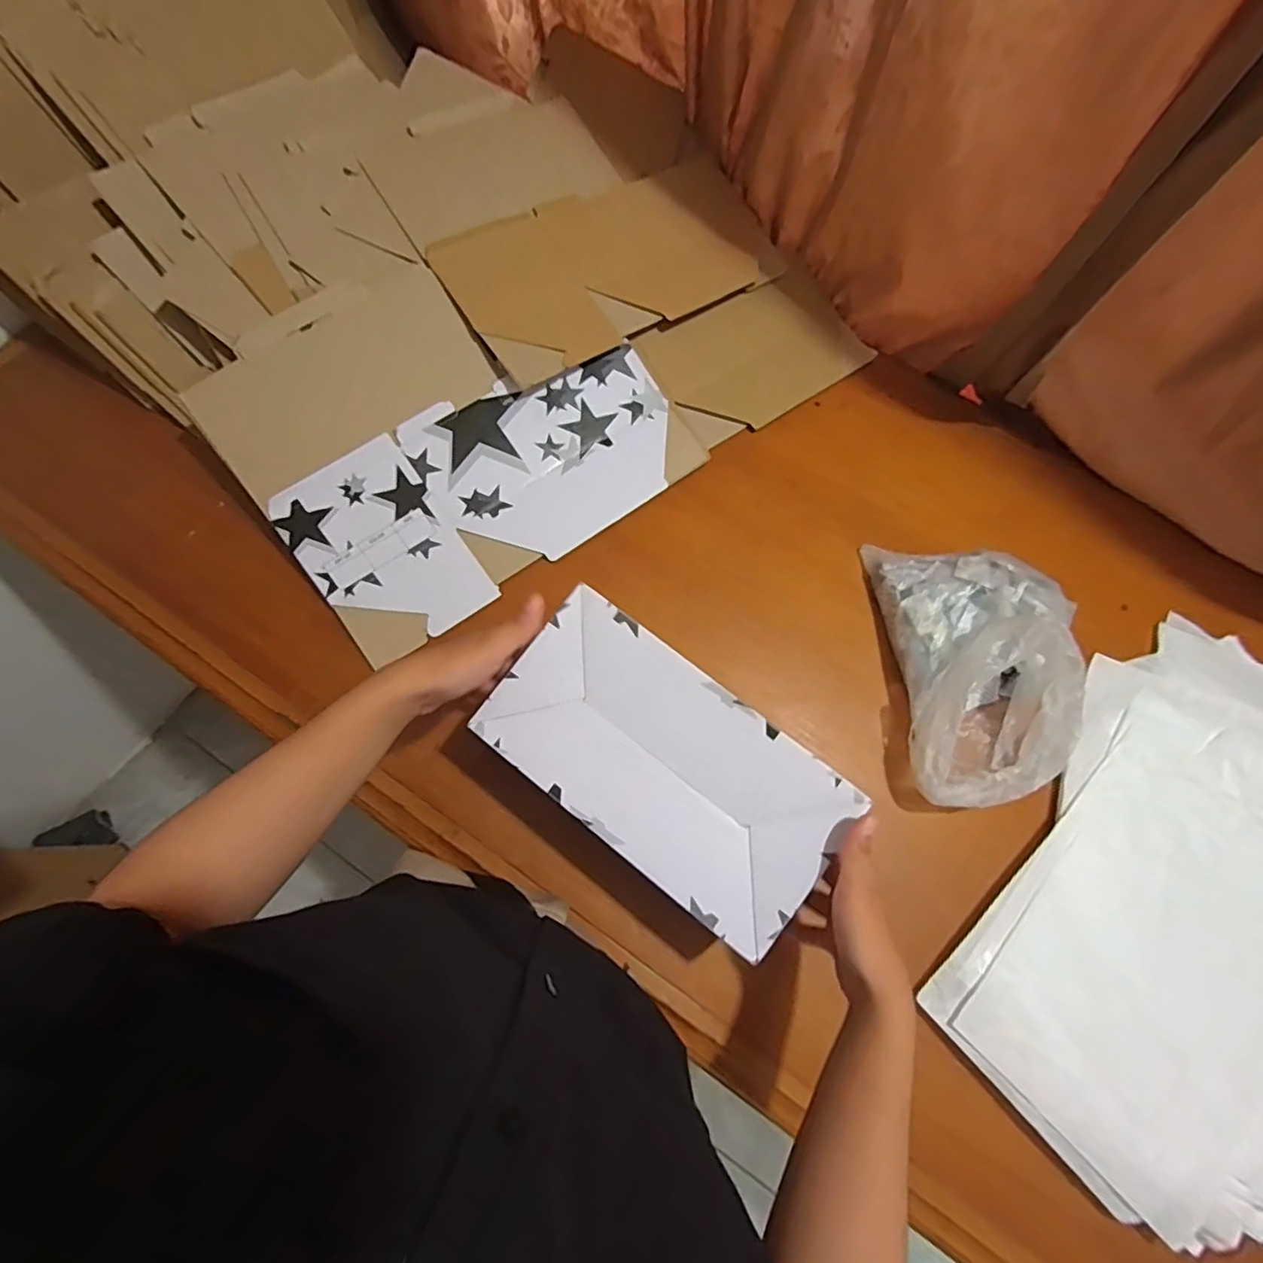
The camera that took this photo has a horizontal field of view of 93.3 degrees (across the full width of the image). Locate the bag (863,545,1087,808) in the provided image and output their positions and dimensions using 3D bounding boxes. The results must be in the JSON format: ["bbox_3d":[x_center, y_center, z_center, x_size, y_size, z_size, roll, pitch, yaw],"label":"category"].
[{"bbox_3d":[0.353,0.022,0.562,0.185,0.096,0.264,1,69,-3],"label":"bag"}]

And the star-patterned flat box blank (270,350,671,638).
[{"bbox_3d":[-0.138,-0.156,0.624,0.402,0.013,0.194,-36,93,-11],"label":"star-patterned flat box blank"}]

